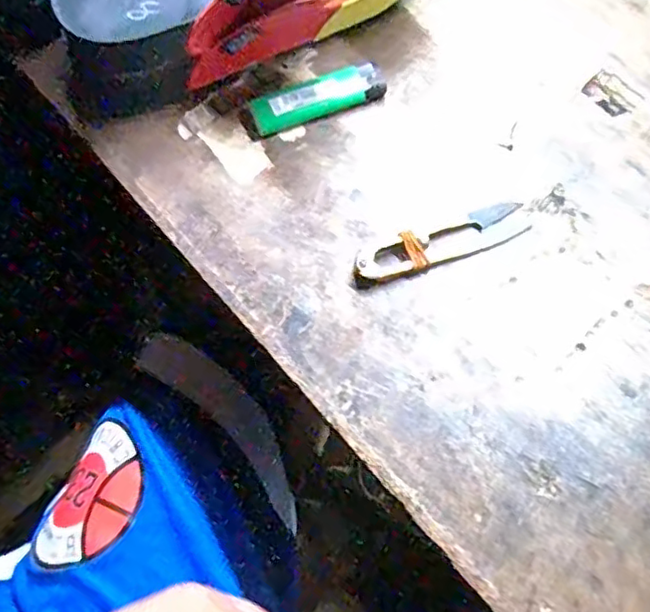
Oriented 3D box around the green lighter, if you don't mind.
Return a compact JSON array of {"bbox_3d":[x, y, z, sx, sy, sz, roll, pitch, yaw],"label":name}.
[{"bbox_3d":[-0.005,-0.123,0.370,0.080,0.014,0.022,-20,72,-6],"label":"green lighter"}]

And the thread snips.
[{"bbox_3d":[0.063,-0.035,0.340,0.100,0.012,0.023,-19,72,-5],"label":"thread snips"}]

